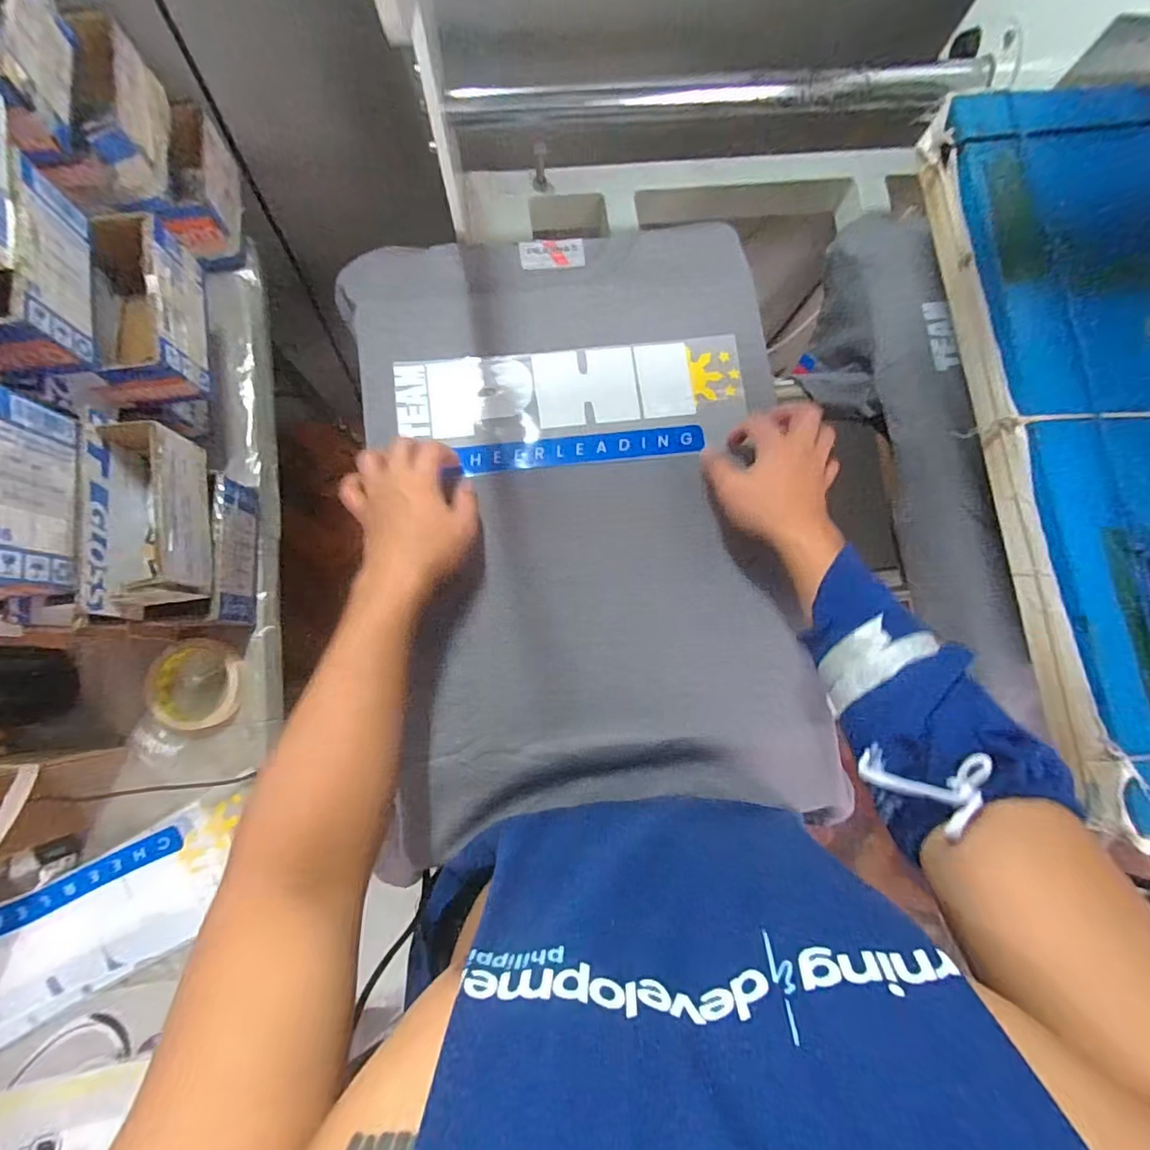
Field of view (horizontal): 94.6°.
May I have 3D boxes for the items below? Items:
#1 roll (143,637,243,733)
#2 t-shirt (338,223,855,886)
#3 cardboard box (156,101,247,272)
[{"bbox_3d":[-0.416,0.119,0.581,0.098,0.022,0.096,0,81,-3],"label":"roll"},{"bbox_3d":[0.009,-0.063,0.503,0.394,0.038,0.583,-7,82,-4],"label":"t-shirt"},{"bbox_3d":[-0.428,-0.448,0.614,0.046,0.081,0.164,-3,82,-4],"label":"cardboard box"}]

